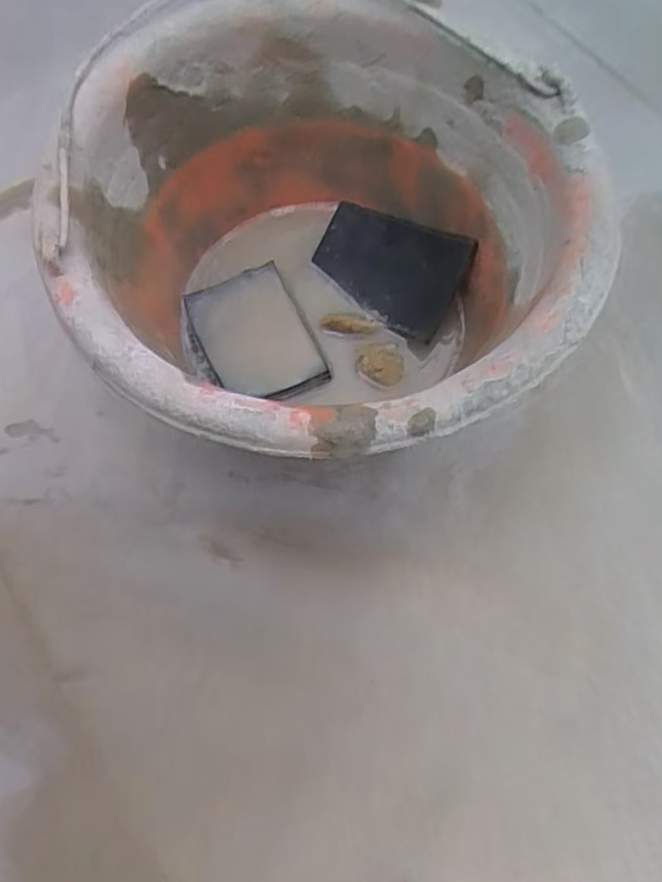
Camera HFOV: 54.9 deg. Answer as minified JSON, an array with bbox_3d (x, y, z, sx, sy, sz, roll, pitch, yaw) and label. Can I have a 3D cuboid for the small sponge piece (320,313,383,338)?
[{"bbox_3d":[0.012,-0.070,0.387,0.036,0.004,0.015,-2,66,-1],"label":"small sponge piece"}]

